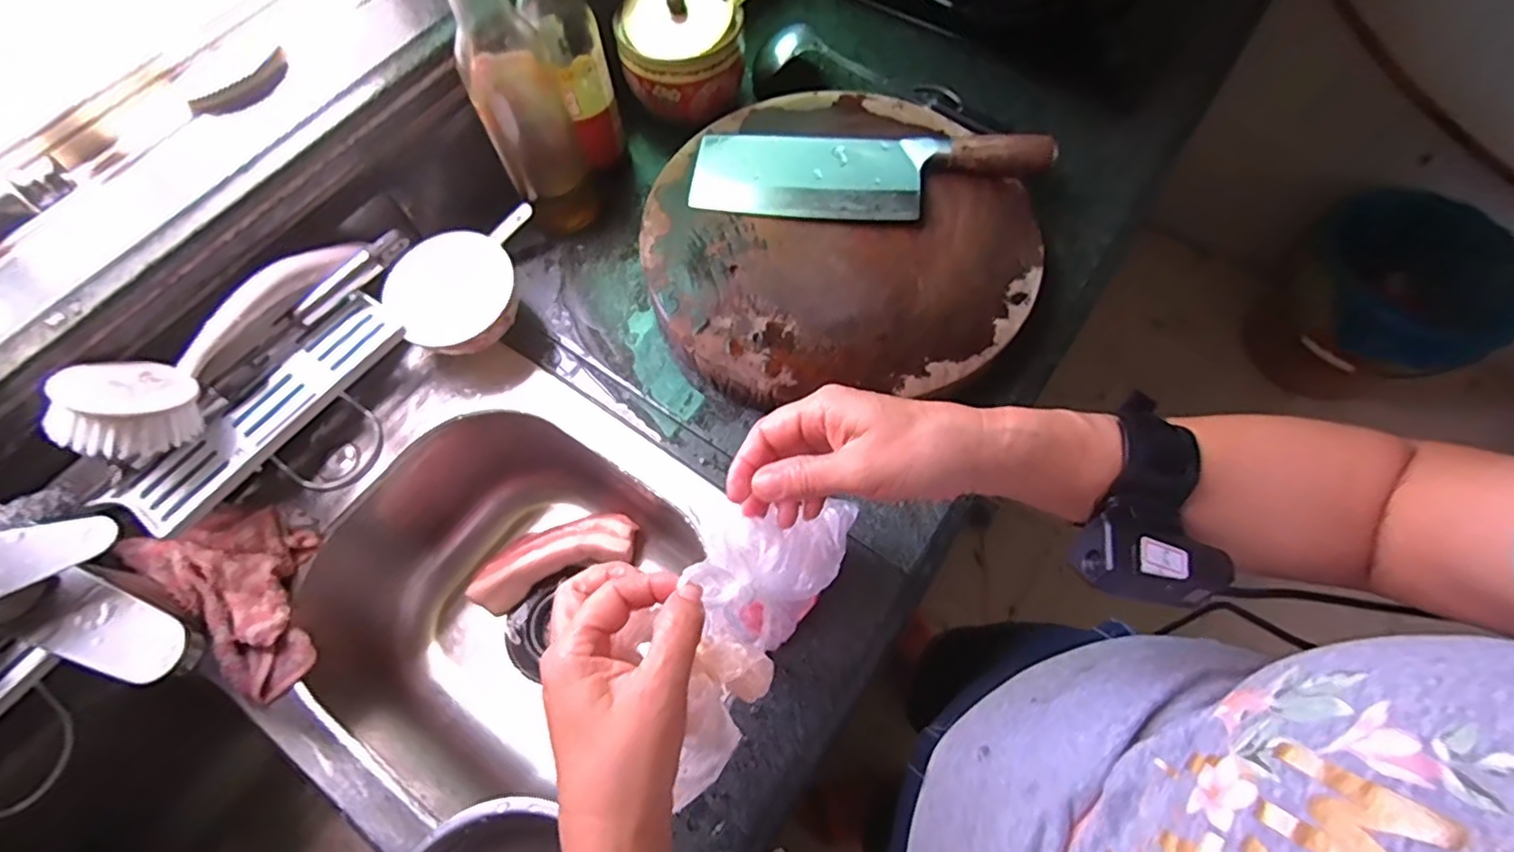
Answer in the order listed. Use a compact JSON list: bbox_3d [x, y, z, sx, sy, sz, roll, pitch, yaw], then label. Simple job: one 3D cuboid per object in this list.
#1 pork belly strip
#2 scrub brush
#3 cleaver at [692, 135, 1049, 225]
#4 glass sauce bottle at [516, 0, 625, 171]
[{"bbox_3d":[-0.195,0.128,0.622,0.156,0.035,0.056,-19,66,-7],"label":"pork belly strip"},{"bbox_3d":[-0.381,-0.067,0.449,0.055,0.071,0.208,20,67,11],"label":"scrub brush"},{"bbox_3d":[0.101,-0.225,0.569,0.313,0.025,0.094,5,65,4],"label":"cleaver"},{"bbox_3d":[-0.165,-0.331,0.528,0.064,0.216,0.077,-42,71,-17],"label":"glass sauce bottle"}]

